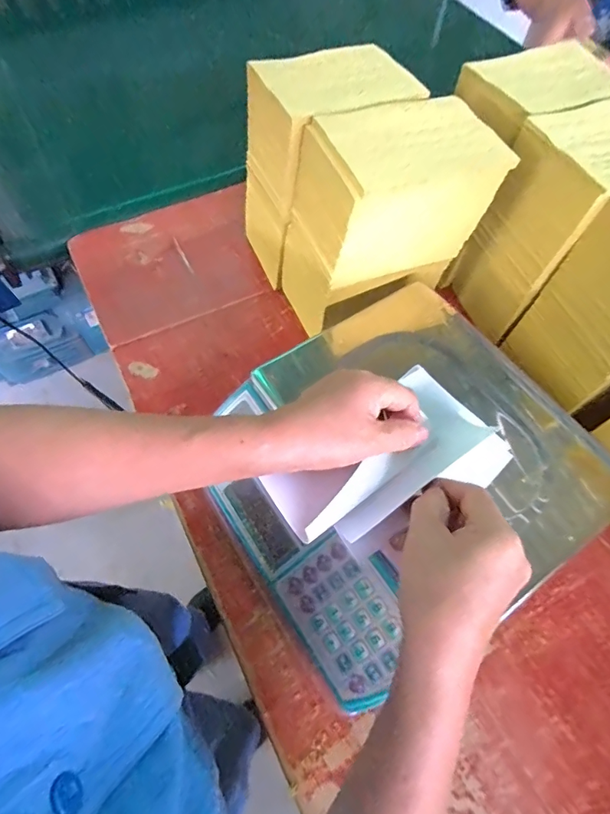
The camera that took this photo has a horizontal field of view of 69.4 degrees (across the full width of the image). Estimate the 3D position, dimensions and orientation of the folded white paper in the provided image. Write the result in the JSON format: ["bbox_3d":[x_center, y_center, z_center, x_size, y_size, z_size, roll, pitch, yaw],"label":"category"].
[{"bbox_3d":[0.072,0.041,0.364,0.205,0.036,0.108,-24,64,-24],"label":"folded white paper"}]

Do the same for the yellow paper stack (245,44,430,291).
[{"bbox_3d":[0.022,-0.284,0.558,0.181,0.232,0.130,-23,65,-13],"label":"yellow paper stack"}]

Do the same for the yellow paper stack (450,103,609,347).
[{"bbox_3d":[0.304,-0.202,0.512,0.164,0.215,0.120,-18,64,-11],"label":"yellow paper stack"}]

